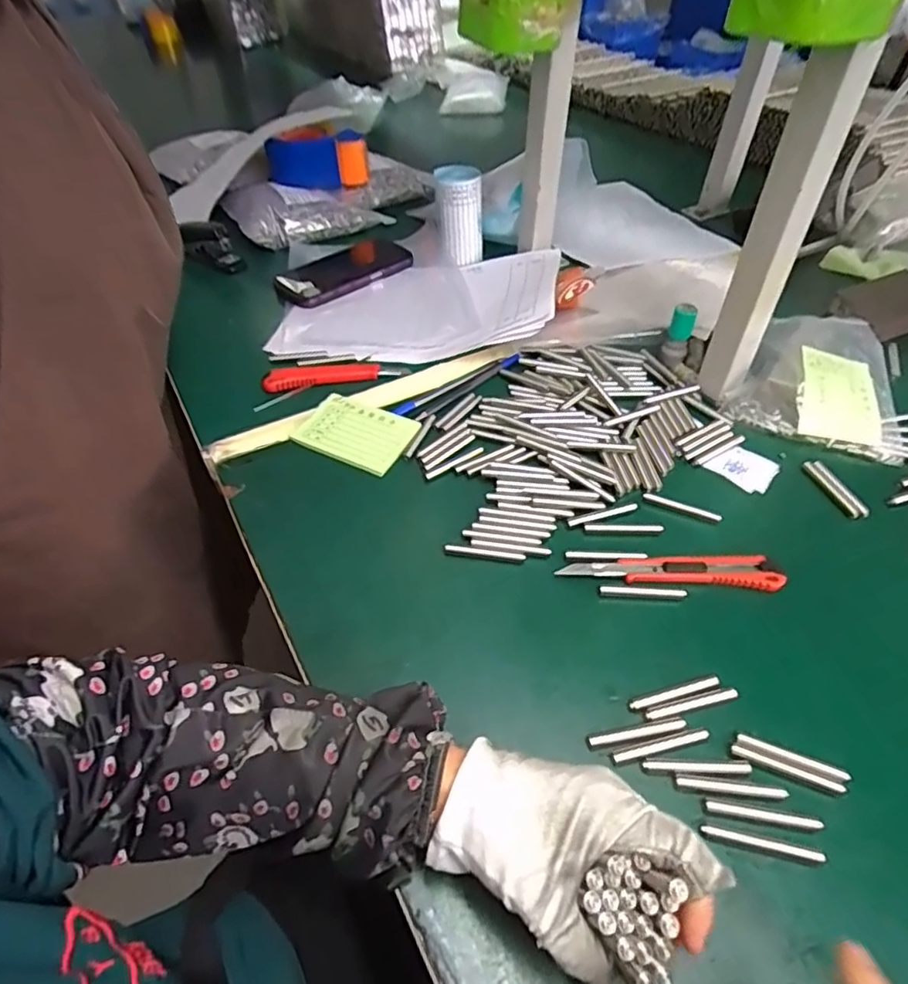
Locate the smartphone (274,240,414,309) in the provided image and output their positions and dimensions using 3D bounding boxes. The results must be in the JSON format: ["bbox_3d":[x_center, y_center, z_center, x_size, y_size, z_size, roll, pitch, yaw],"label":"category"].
[{"bbox_3d":[-0.138,-0.271,0.734,0.164,0.015,0.087,-36,57,-28],"label":"smartphone"}]

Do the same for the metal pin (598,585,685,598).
[{"bbox_3d":[0.130,0.068,0.408,0.058,0.004,0.007,4,47,3],"label":"metal pin"}]

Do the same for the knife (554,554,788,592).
[{"bbox_3d":[0.153,0.055,0.421,0.148,0.011,0.026,3,47,3],"label":"knife"}]

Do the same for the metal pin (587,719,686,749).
[{"bbox_3d":[0.106,0.138,0.344,0.059,0.004,0.008,-9,48,-8],"label":"metal pin"}]

